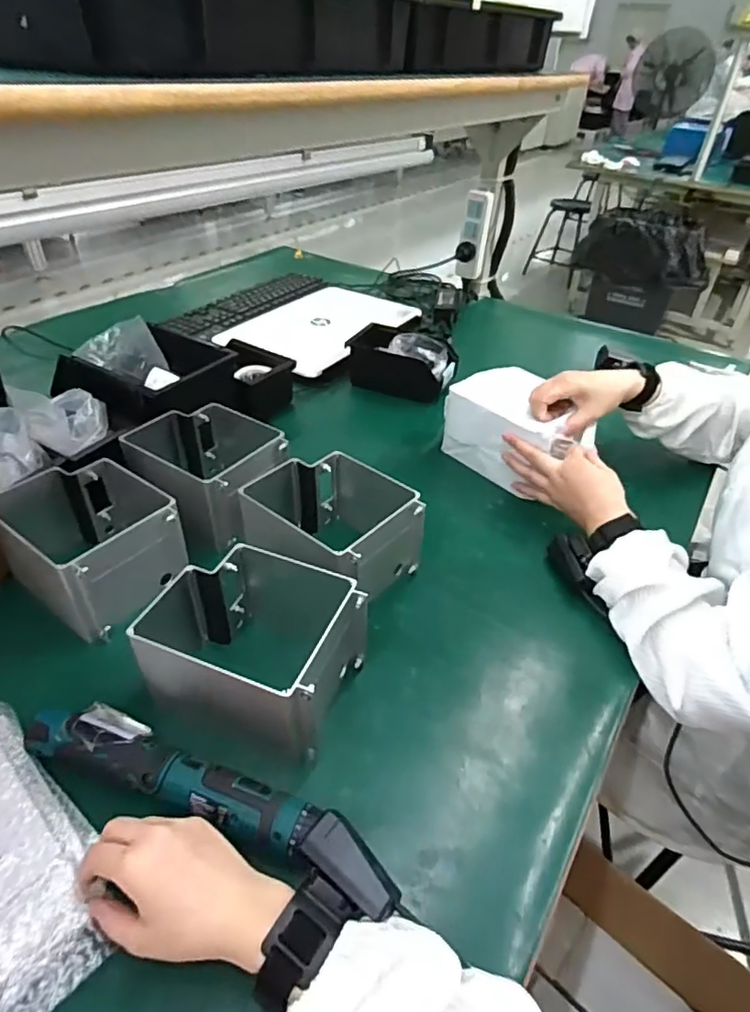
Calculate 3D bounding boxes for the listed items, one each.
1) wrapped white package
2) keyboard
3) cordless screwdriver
[{"bbox_3d":[0.197,-0.103,0.809,0.120,0.106,0.173,-24,46,-29],"label":"wrapped white package"},{"bbox_3d":[-0.260,-0.427,1.222,0.142,0.017,0.406,25,44,25],"label":"keyboard"},{"bbox_3d":[-0.124,0.218,0.436,0.302,0.064,0.047,16,41,16],"label":"cordless screwdriver"}]

